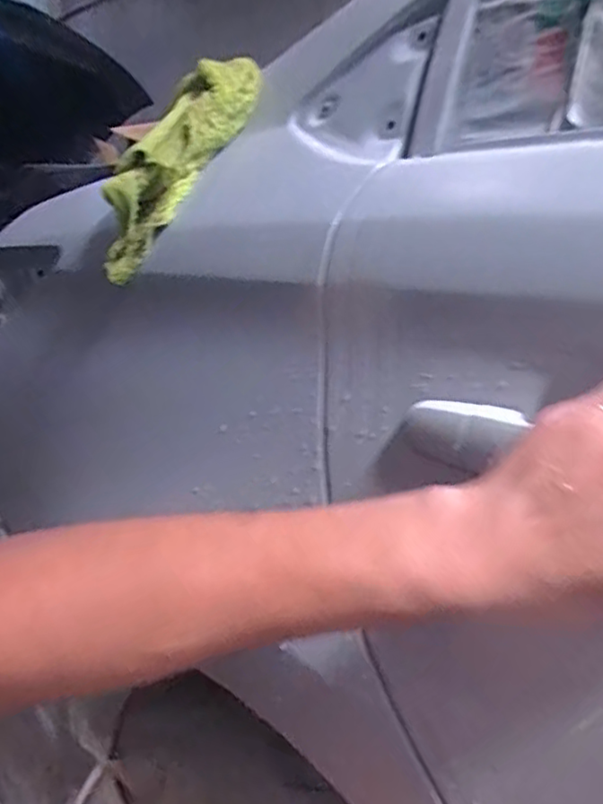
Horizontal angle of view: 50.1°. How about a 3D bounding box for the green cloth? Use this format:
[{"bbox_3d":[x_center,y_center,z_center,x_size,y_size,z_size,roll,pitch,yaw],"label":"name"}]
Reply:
[{"bbox_3d":[-0.133,-0.248,0.647,0.072,0.269,0.087,36,-10,-33],"label":"green cloth"}]

